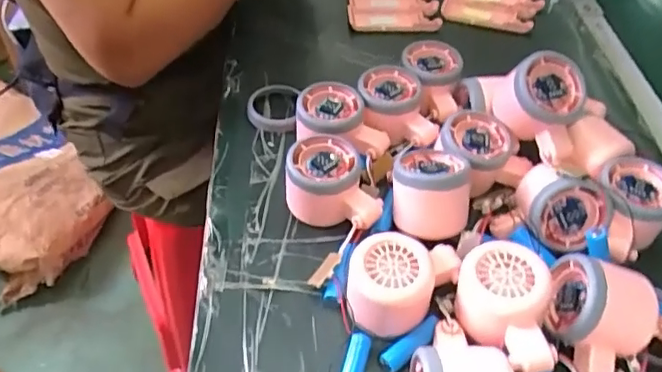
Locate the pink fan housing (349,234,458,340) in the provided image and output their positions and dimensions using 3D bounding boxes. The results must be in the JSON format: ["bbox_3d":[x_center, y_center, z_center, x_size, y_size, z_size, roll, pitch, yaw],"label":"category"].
[{"bbox_3d":[0.051,0.069,0.405,0.079,0.049,0.056,-2,48,-4],"label":"pink fan housing"}]

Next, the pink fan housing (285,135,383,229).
[{"bbox_3d":[0.004,-0.002,0.467,0.074,0.052,0.065,11,48,8],"label":"pink fan housing"}]

